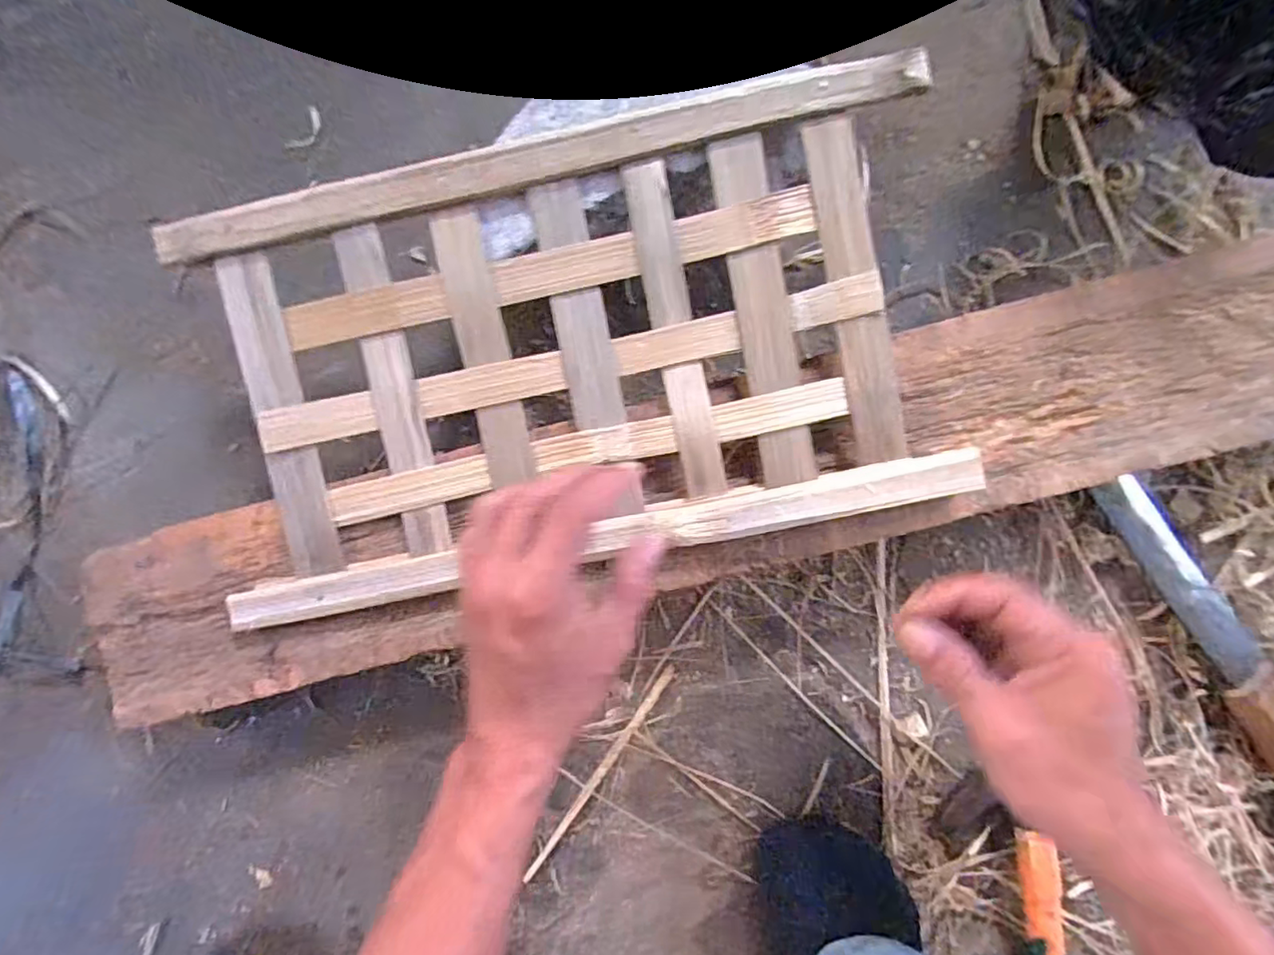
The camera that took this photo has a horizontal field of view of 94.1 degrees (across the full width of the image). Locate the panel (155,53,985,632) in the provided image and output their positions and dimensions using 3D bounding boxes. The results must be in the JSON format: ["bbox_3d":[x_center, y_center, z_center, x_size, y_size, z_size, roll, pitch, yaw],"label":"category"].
[{"bbox_3d":[-0.036,-0.066,0.325,0.381,0.023,0.226,-11,90,2],"label":"panel"}]

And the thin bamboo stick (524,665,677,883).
[{"bbox_3d":[-0.024,0.193,0.387,0.009,0.004,0.164,35,91,2],"label":"thin bamboo stick"}]

